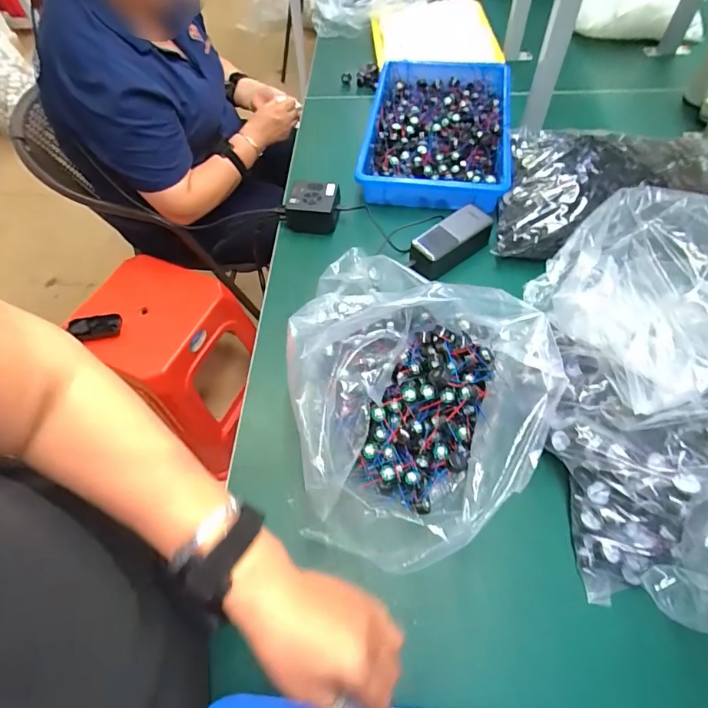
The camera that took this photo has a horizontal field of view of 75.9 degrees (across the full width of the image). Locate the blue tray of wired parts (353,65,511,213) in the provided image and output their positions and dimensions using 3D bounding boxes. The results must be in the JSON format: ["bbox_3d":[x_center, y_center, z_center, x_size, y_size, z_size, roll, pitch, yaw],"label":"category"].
[{"bbox_3d":[0.155,-0.424,0.844,0.252,0.054,0.393,6,59,8],"label":"blue tray of wired parts"}]

